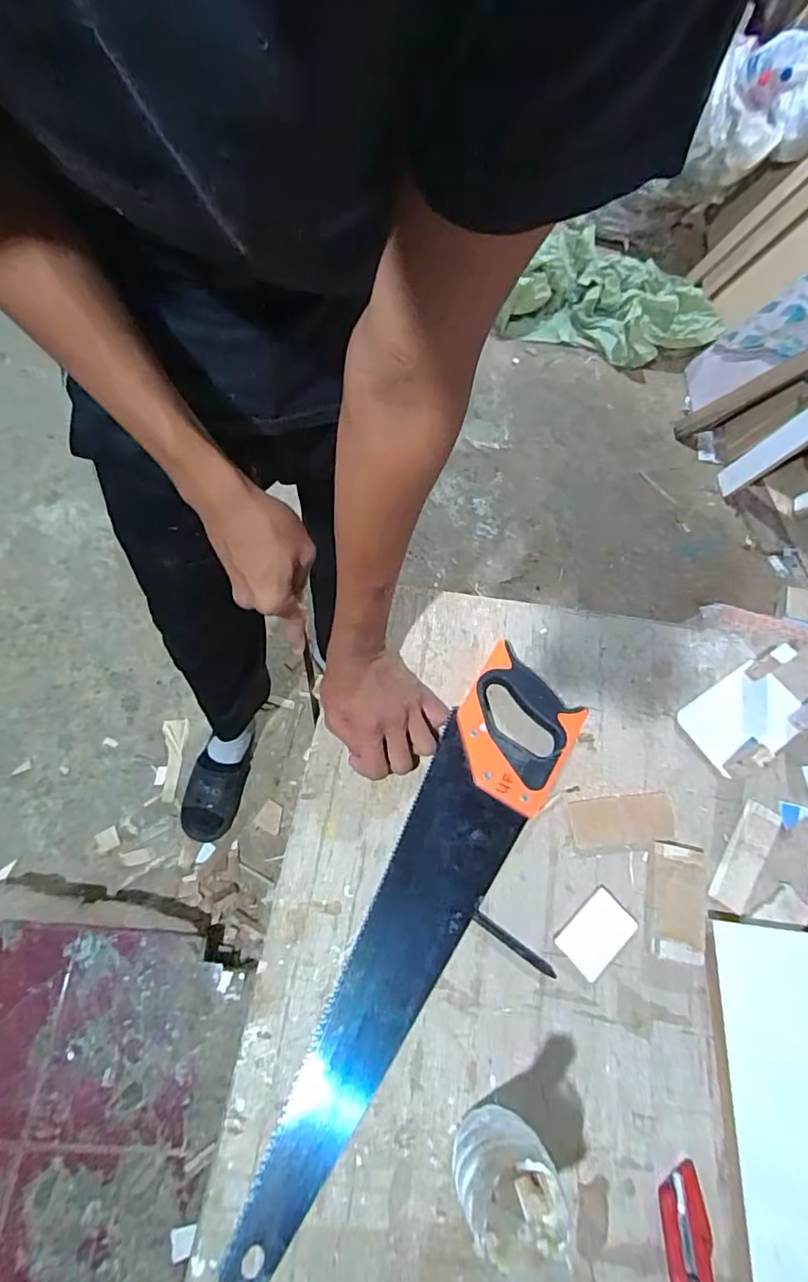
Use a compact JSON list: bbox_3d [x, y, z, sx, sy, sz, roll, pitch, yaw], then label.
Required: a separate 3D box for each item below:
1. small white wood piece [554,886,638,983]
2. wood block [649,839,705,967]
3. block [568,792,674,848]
[{"bbox_3d":[0.168,0.253,0.467,0.065,0.007,0.043,-37,73,-18],"label":"small white wood piece"},{"bbox_3d":[0.239,0.227,0.472,0.044,0.012,0.095,18,66,4],"label":"wood block"},{"bbox_3d":[0.204,0.168,0.505,0.092,0.011,0.043,-2,66,-5],"label":"block"}]

